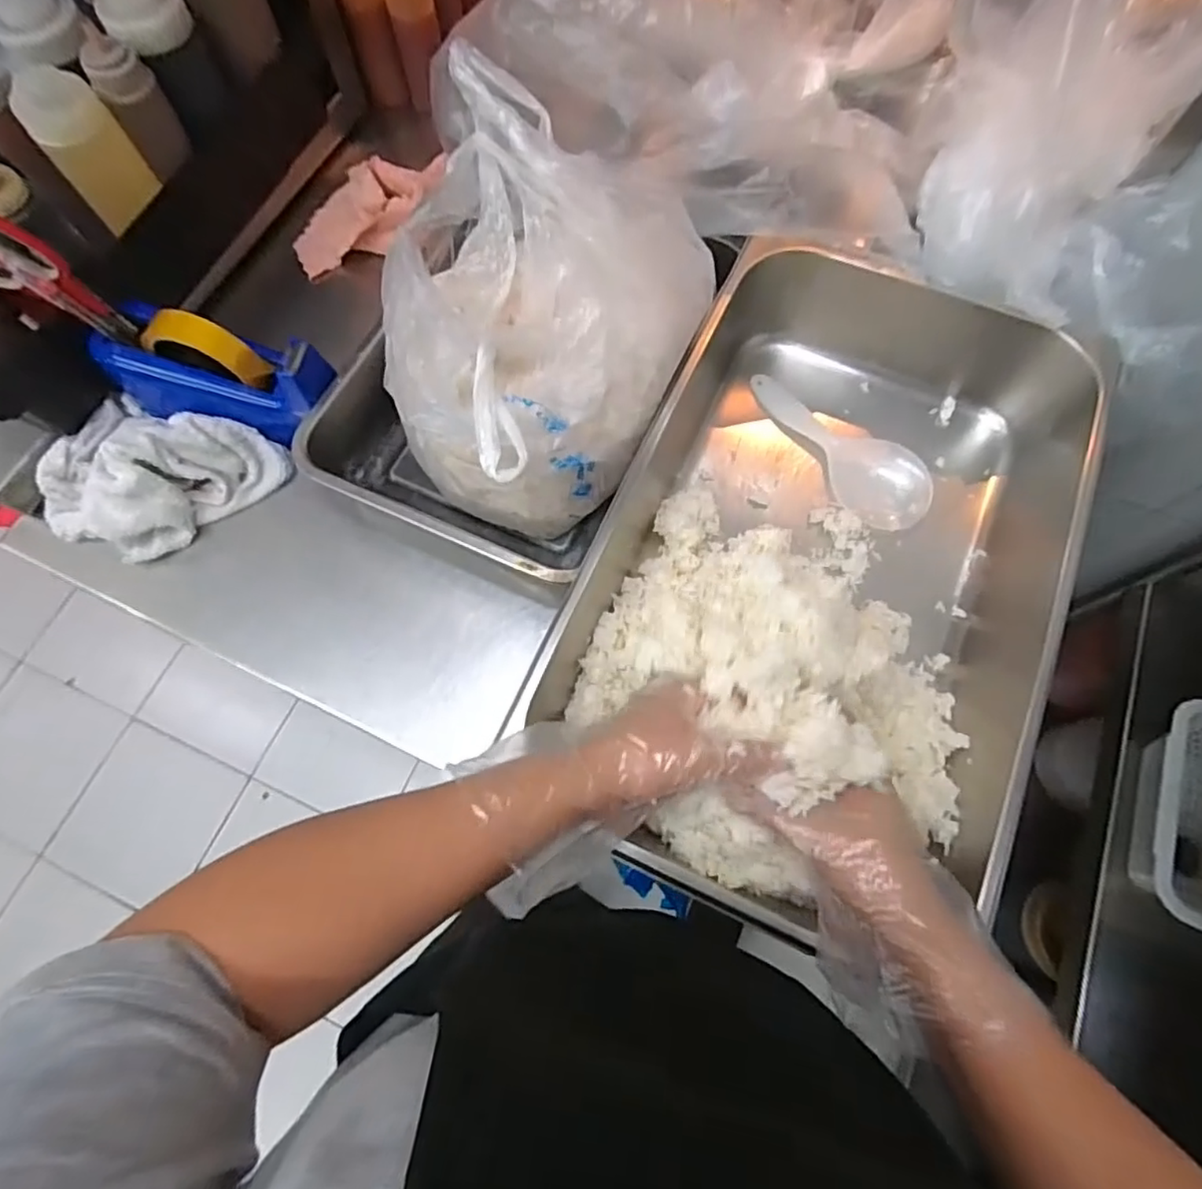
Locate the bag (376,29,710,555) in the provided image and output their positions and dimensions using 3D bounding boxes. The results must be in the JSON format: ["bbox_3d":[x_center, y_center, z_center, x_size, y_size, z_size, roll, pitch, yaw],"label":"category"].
[{"bbox_3d":[-0.041,-0.207,0.497,0.204,0.178,0.278,17,71,6],"label":"bag"}]

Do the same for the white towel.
[{"bbox_3d":[-0.410,-0.108,0.563,0.195,0.073,0.136,15,71,5],"label":"white towel"}]

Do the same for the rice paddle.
[{"bbox_3d":[0.224,-0.144,0.585,0.065,0.022,0.197,-36,74,-12],"label":"rice paddle"}]

